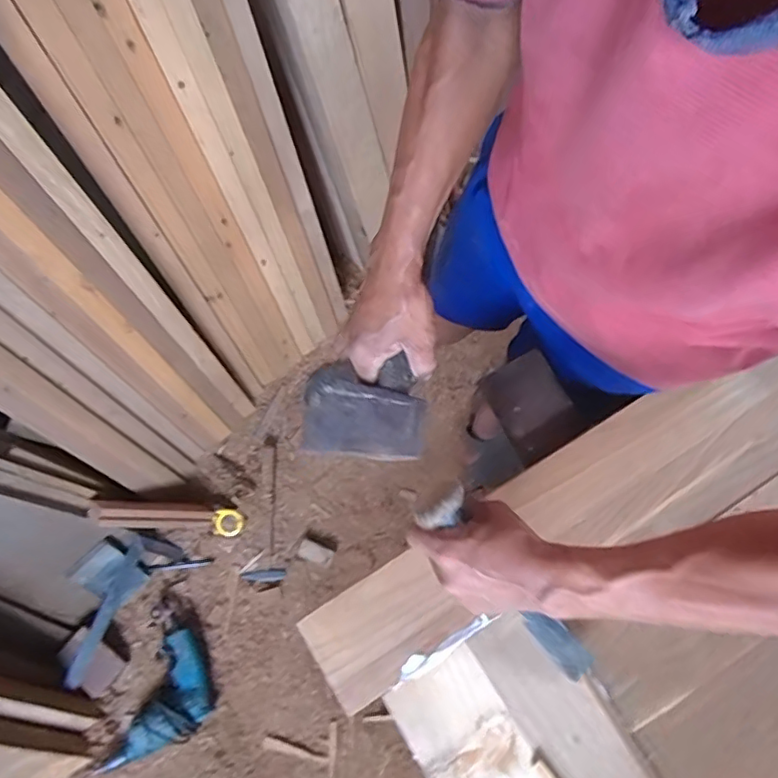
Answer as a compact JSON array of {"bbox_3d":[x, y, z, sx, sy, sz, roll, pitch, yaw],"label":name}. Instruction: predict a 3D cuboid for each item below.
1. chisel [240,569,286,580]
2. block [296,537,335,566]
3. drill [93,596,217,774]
[{"bbox_3d":[-0.274,0.407,1.257,0.095,0.007,0.022,3,73,-14],"label":"chisel"},{"bbox_3d":[-0.163,0.362,1.275,0.077,0.022,0.042,21,75,5],"label":"block"},{"bbox_3d":[-0.428,0.584,1.111,0.177,0.075,0.299,9,74,1],"label":"drill"}]

